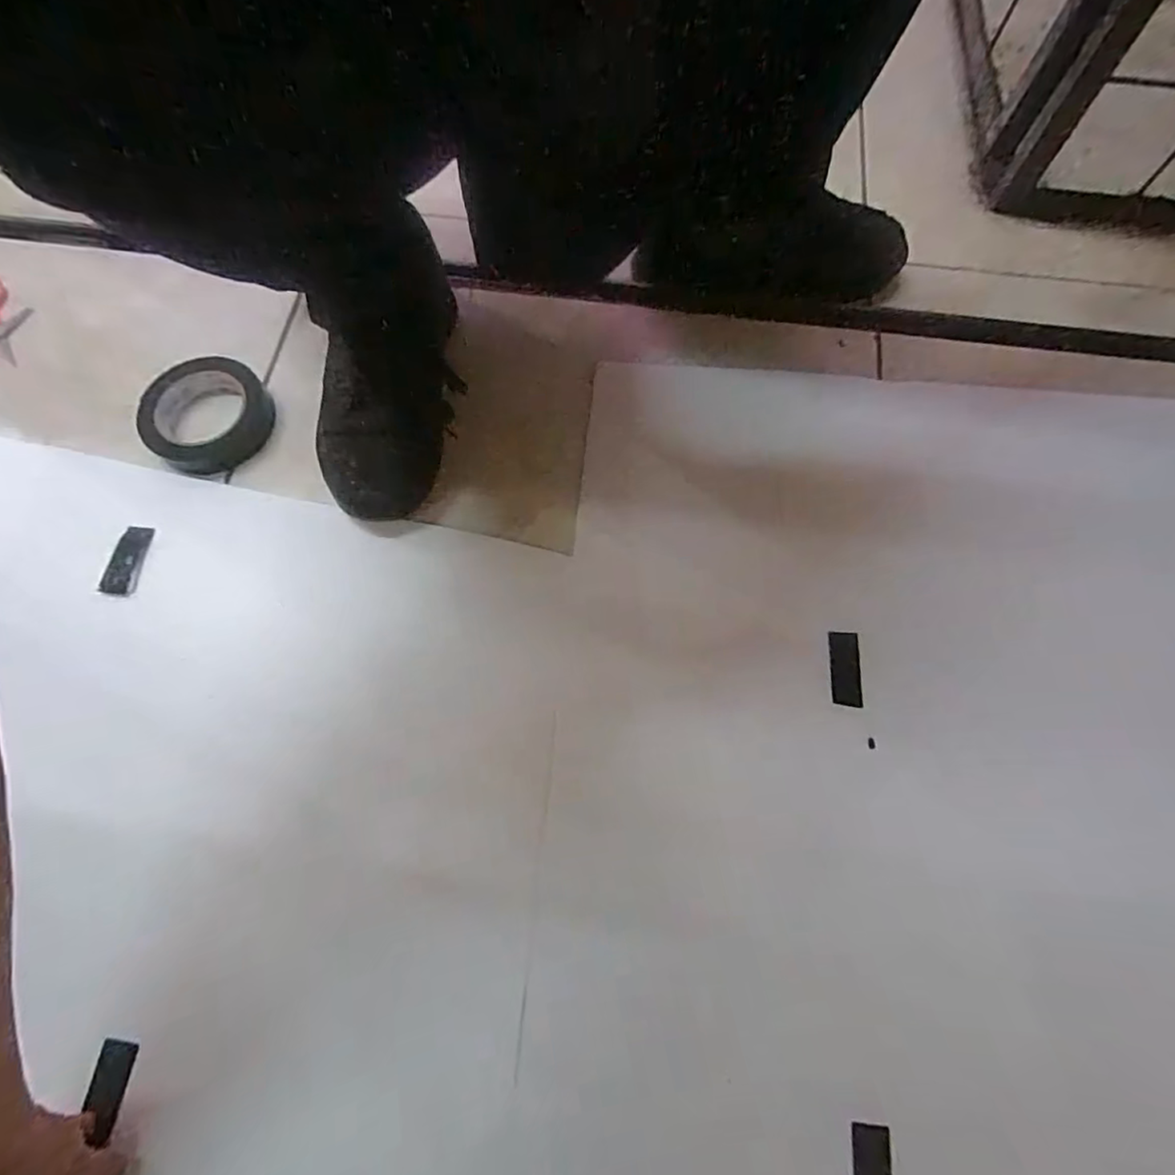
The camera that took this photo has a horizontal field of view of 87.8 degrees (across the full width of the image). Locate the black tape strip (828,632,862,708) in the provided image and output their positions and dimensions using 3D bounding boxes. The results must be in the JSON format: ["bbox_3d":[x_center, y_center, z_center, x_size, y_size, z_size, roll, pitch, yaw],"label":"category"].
[{"bbox_3d":[0.207,0.065,0.491,0.023,0.006,0.059,3,70,2],"label":"black tape strip"}]

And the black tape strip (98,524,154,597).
[{"bbox_3d":[-0.396,-0.024,0.525,0.022,0.004,0.065,19,59,-33],"label":"black tape strip"}]

